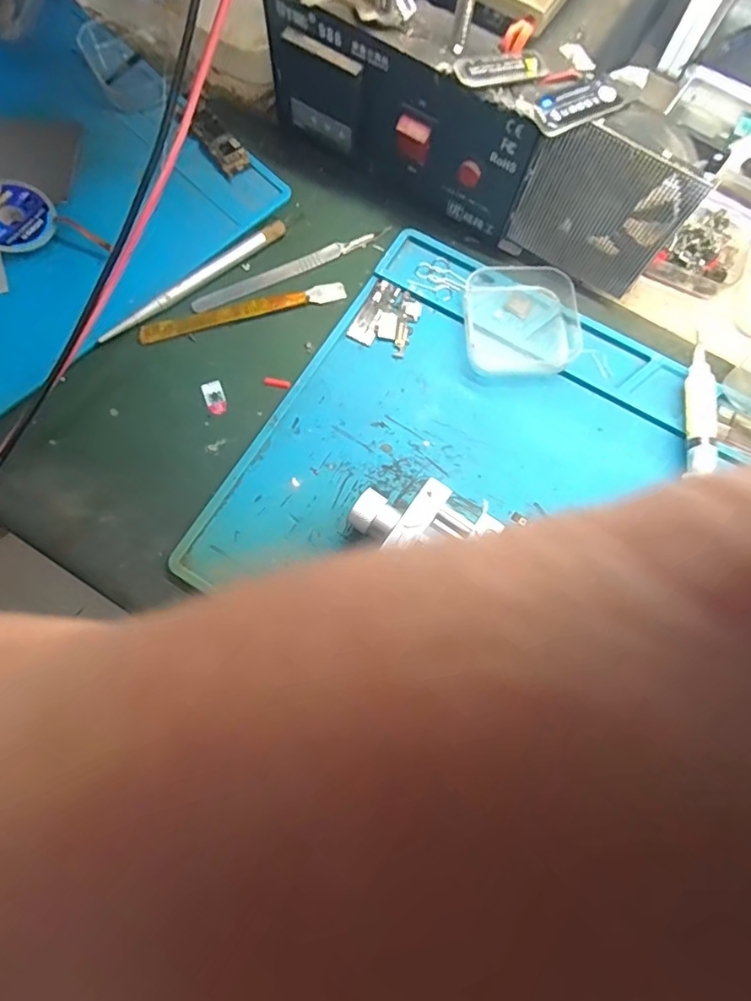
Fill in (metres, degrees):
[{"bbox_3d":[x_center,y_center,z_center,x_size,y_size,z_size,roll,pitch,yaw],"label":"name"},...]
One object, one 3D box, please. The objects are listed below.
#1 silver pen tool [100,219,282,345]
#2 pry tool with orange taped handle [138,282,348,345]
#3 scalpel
[{"bbox_3d":[-0.106,-0.130,0.302,0.125,0.008,0.009,-39,79,-12],"label":"silver pen tool"},{"bbox_3d":[-0.077,-0.111,0.300,0.120,0.005,0.015,-14,76,-6],"label":"pry tool with orange taped handle"},{"bbox_3d":[-0.050,-0.140,0.312,0.125,0.008,0.013,-28,77,-9],"label":"scalpel"}]

